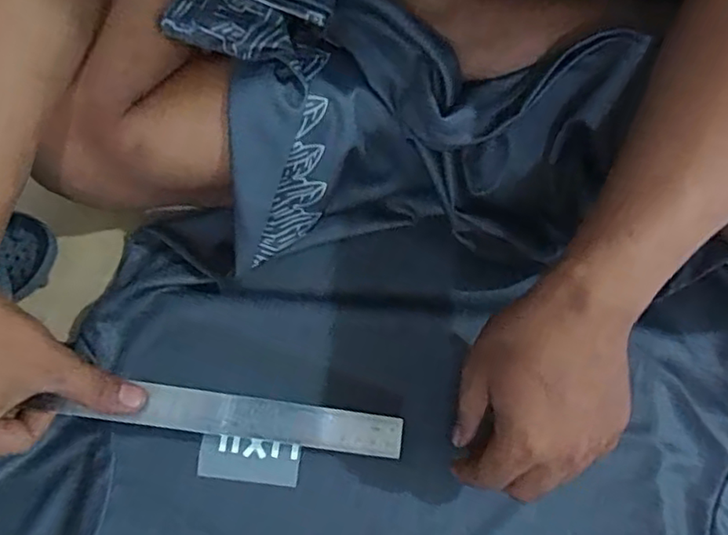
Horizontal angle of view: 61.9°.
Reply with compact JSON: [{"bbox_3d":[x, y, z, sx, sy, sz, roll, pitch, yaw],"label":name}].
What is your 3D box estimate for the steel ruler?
[{"bbox_3d":[-0.085,0.098,0.400,0.219,0.006,0.026,8,77,-3],"label":"steel ruler"}]

